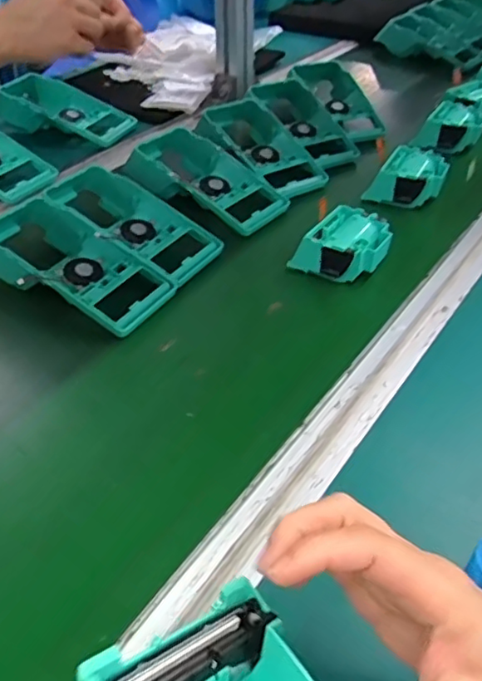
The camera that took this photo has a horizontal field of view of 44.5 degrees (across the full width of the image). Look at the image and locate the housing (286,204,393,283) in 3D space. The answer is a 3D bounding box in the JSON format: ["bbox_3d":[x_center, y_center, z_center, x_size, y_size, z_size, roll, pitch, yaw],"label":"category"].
[{"bbox_3d":[0.099,-0.091,0.557,0.077,0.037,0.073,23,48,25],"label":"housing"}]

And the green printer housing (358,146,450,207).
[{"bbox_3d":[0.192,-0.190,0.671,0.083,0.037,0.089,15,45,18],"label":"green printer housing"}]

